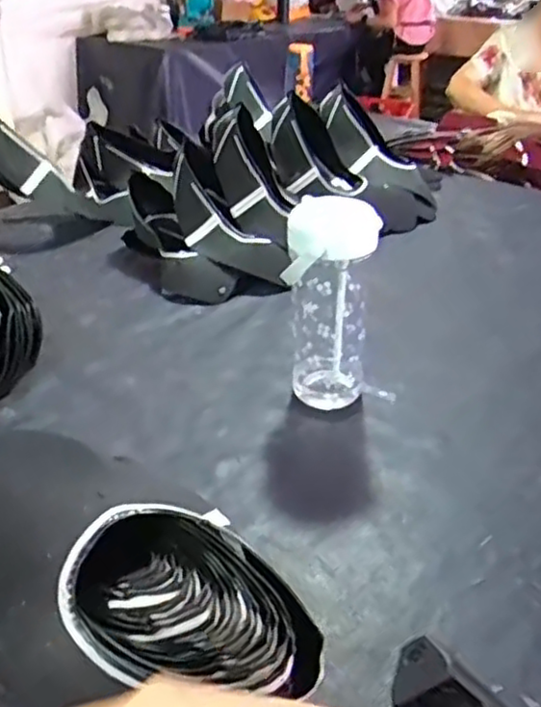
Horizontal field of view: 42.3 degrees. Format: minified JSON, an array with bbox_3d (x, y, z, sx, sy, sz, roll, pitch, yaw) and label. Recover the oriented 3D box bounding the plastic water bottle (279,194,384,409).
[{"bbox_3d":[0.059,-0.044,0.723,0.089,0.216,0.077,4,31,5],"label":"plastic water bottle"}]

